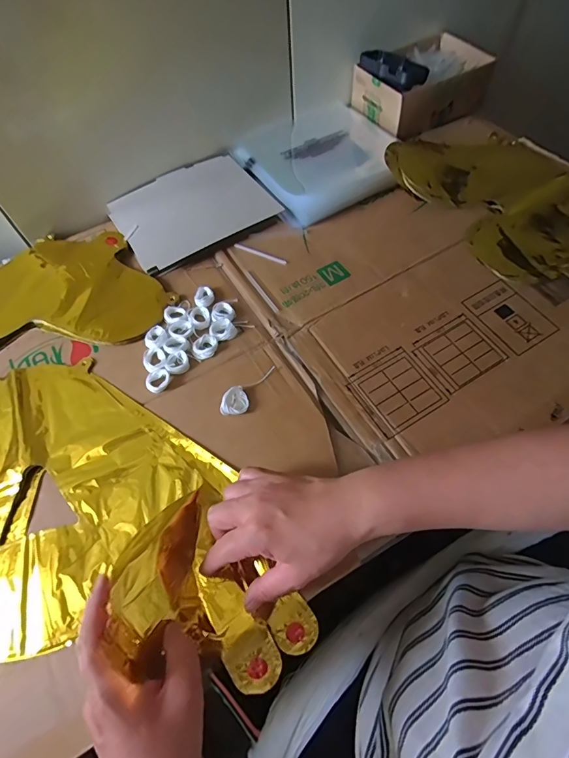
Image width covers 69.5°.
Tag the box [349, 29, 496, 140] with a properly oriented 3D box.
[{"bbox_3d":[0.225,-0.486,0.673,0.192,0.066,0.140,-28,64,-12],"label":"box"}]

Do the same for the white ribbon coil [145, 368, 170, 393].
[{"bbox_3d":[-0.141,0.002,0.457,0.027,0.008,0.026,-1,61,2],"label":"white ribbon coil"}]

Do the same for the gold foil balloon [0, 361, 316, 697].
[{"bbox_3d":[-0.223,0.123,0.366,0.394,0.073,0.342,-17,62,-6],"label":"gold foil balloon"}]

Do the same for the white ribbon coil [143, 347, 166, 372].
[{"bbox_3d":[-0.149,-0.022,0.471,0.026,0.006,0.031,-30,64,-13],"label":"white ribbon coil"}]

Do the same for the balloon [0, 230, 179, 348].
[{"bbox_3d":[-0.363,-0.075,0.519,0.406,0.018,0.215,-24,63,-10],"label":"balloon"}]

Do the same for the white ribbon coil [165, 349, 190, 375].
[{"bbox_3d":[-0.122,-0.019,0.467,0.027,0.008,0.028,-1,61,2],"label":"white ribbon coil"}]

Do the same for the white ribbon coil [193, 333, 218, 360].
[{"bbox_3d":[-0.092,-0.037,0.476,0.030,0.006,0.027,-27,63,-11],"label":"white ribbon coil"}]

